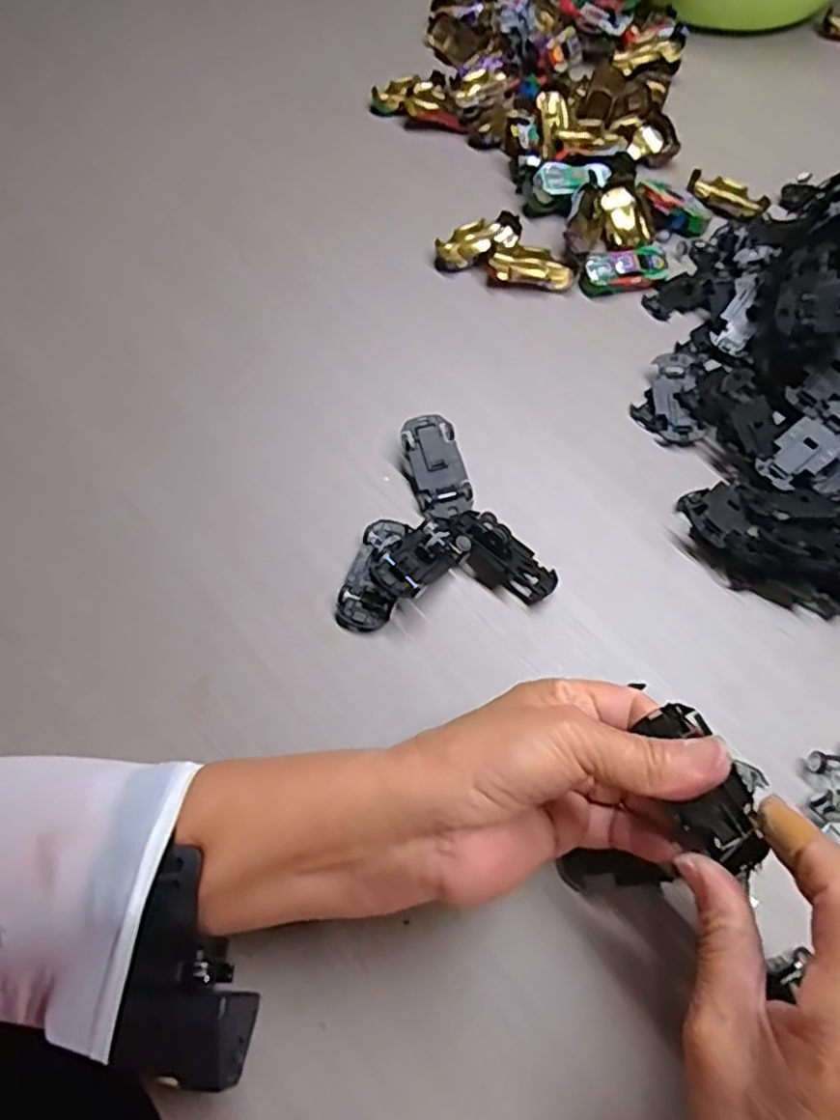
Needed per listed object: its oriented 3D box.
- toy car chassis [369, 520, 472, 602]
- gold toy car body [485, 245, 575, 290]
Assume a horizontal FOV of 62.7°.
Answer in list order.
[{"bbox_3d":[-0.002,0.000,0.368,0.054,0.019,0.029,-39,70,-21],"label":"toy car chassis"},{"bbox_3d":[0.077,-0.207,0.487,0.059,0.011,0.030,3,61,-1],"label":"gold toy car body"}]

